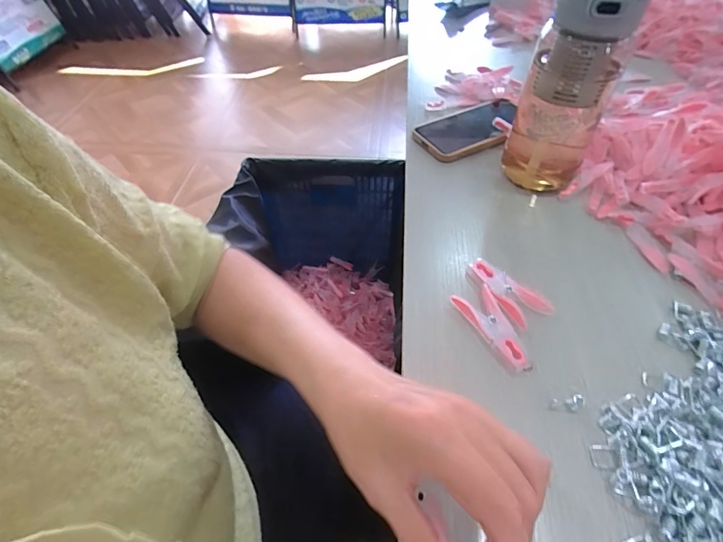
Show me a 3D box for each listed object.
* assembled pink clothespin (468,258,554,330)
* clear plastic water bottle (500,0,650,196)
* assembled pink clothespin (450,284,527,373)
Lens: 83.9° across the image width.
[{"bbox_3d":[0.129,0.017,0.357,0.039,0.018,0.075,-21,53,-17],"label":"assembled pink clothespin"},{"bbox_3d":[0.202,-0.188,0.386,0.084,0.227,0.097,22,53,18],"label":"clear plastic water bottle"},{"bbox_3d":[0.107,0.047,0.330,0.032,0.015,0.077,-15,51,-12],"label":"assembled pink clothespin"}]

